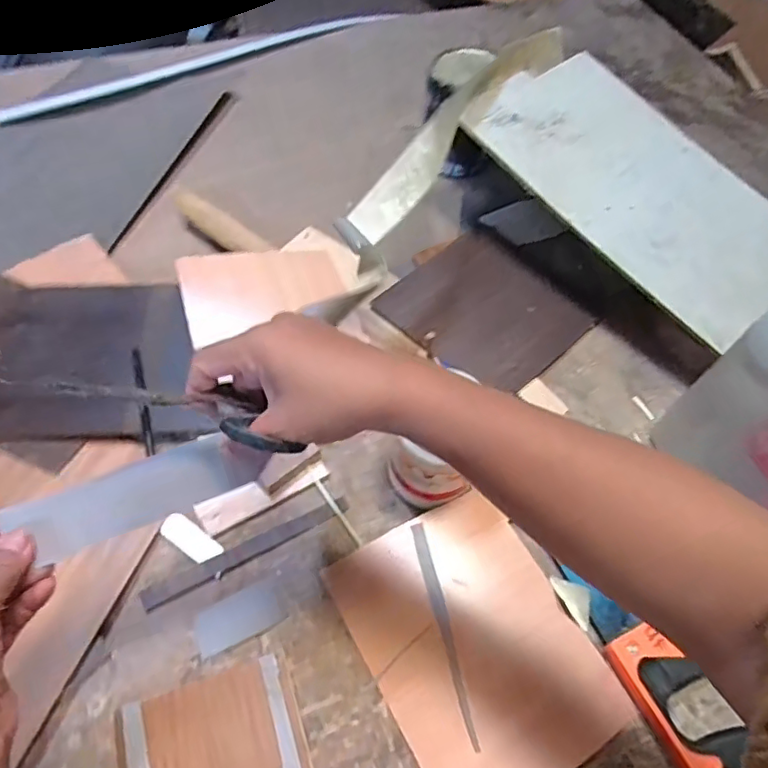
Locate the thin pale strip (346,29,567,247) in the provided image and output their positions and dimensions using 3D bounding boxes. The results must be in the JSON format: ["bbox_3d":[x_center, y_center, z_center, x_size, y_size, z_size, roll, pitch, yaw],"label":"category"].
[{"bbox_3d":[0.089,-0.300,0.642,0.060,0.042,0.455,29,59,16],"label":"thin pale strip"}]

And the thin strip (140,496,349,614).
[{"bbox_3d":[-0.119,0.147,0.519,0.189,0.005,0.018,-23,61,-18],"label":"thin strip"}]

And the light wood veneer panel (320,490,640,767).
[{"bbox_3d":[0.074,0.213,0.483,0.166,0.011,0.221,-28,65,-15],"label":"light wood veneer panel"}]

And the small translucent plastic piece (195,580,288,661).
[{"bbox_3d":[-0.122,0.195,0.490,0.072,0.004,0.040,-21,60,-17],"label":"small translucent plastic piece"}]

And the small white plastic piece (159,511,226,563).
[{"bbox_3d":[-0.173,0.139,0.521,0.061,0.004,0.023,32,59,16],"label":"small white plastic piece"}]

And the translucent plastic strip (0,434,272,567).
[{"bbox_3d":[-0.144,0.067,0.351,0.143,0.039,0.007,-20,15,-13],"label":"translucent plastic strip"}]

